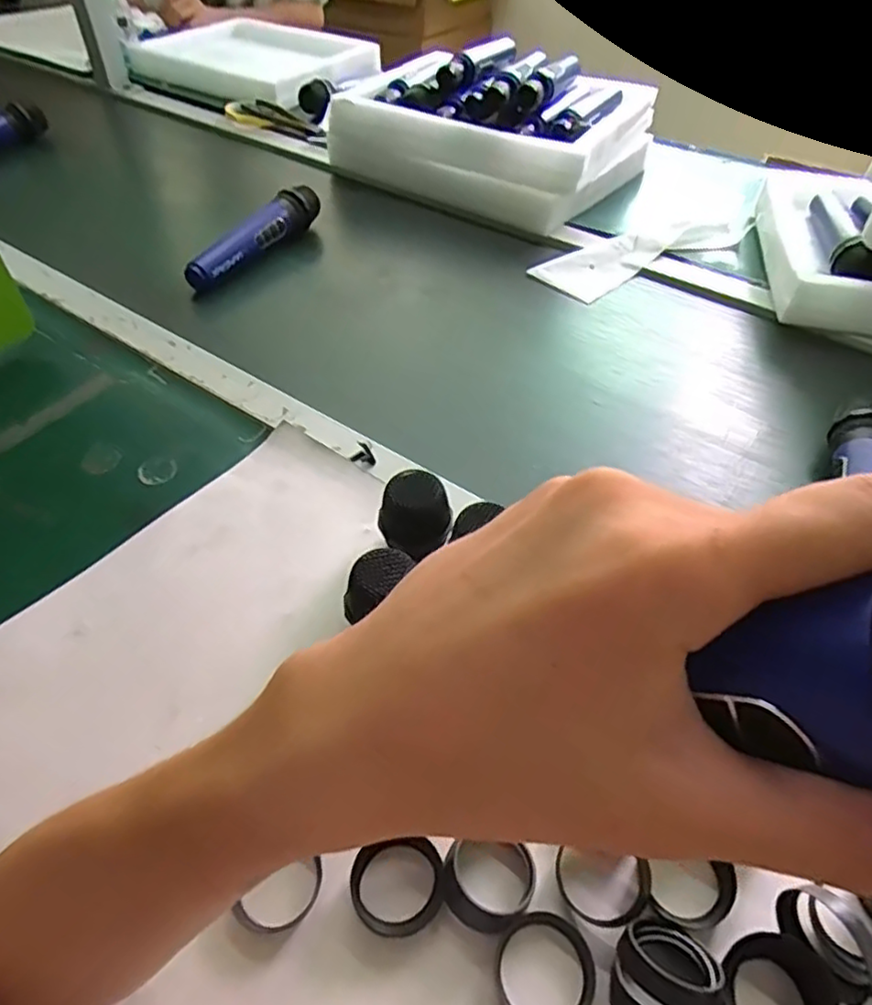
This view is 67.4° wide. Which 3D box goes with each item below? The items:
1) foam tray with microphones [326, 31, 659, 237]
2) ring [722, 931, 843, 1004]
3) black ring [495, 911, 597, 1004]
[{"bbox_3d":[0.090,-0.522,0.899,0.355,0.127,0.312,28,53,23],"label":"foam tray with microphones"},{"bbox_3d":[0.150,0.214,0.285,0.053,0.015,0.043,-11,48,-11],"label":"ring"},{"bbox_3d":[0.049,0.210,0.292,0.043,0.007,0.044,0,47,0],"label":"black ring"}]

